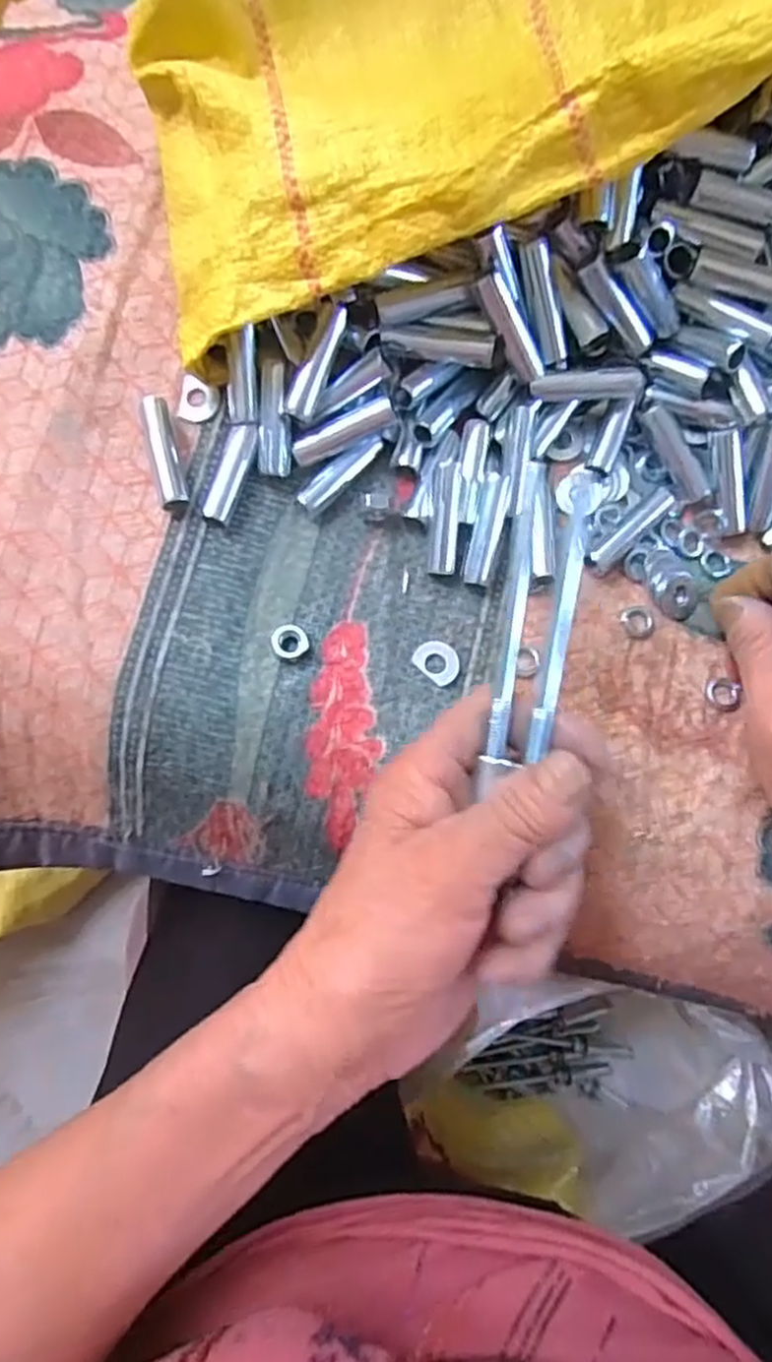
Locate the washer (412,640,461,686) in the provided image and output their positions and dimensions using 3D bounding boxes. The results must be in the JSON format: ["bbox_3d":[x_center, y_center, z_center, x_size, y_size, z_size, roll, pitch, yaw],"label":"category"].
[{"bbox_3d":[0.021,-0.008,0.292,0.018,0.004,0.015,42,80,2],"label":"washer"}]

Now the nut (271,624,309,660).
[{"bbox_3d":[-0.037,-0.015,0.285,0.014,0.005,0.013,1,81,-5],"label":"nut"}]

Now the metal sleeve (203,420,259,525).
[{"bbox_3d":[-0.060,-0.080,0.288,0.011,0.008,0.041,17,80,-2],"label":"metal sleeve"}]

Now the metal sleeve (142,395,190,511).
[{"bbox_3d":[-0.084,-0.087,0.287,0.010,0.009,0.045,-13,83,-7],"label":"metal sleeve"}]

